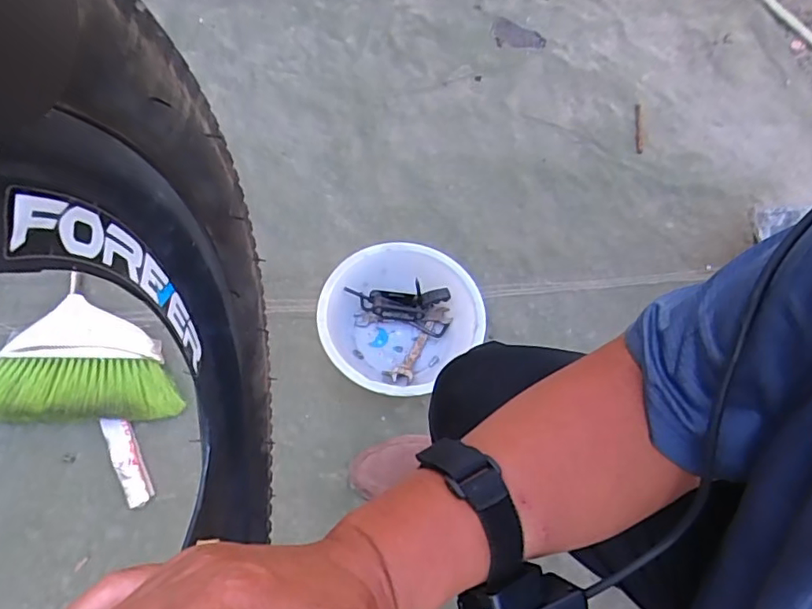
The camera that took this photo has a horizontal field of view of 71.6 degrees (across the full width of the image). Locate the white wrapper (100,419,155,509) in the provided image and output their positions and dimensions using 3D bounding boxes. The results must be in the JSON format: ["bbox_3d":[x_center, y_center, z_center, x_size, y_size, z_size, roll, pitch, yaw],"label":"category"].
[{"bbox_3d":[-0.398,0.221,0.805,0.037,0.010,0.137,-26,67,-13],"label":"white wrapper"}]

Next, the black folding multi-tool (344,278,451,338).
[{"bbox_3d":[-0.011,-0.002,0.925,0.172,0.042,0.069,11,64,5],"label":"black folding multi-tool"}]

